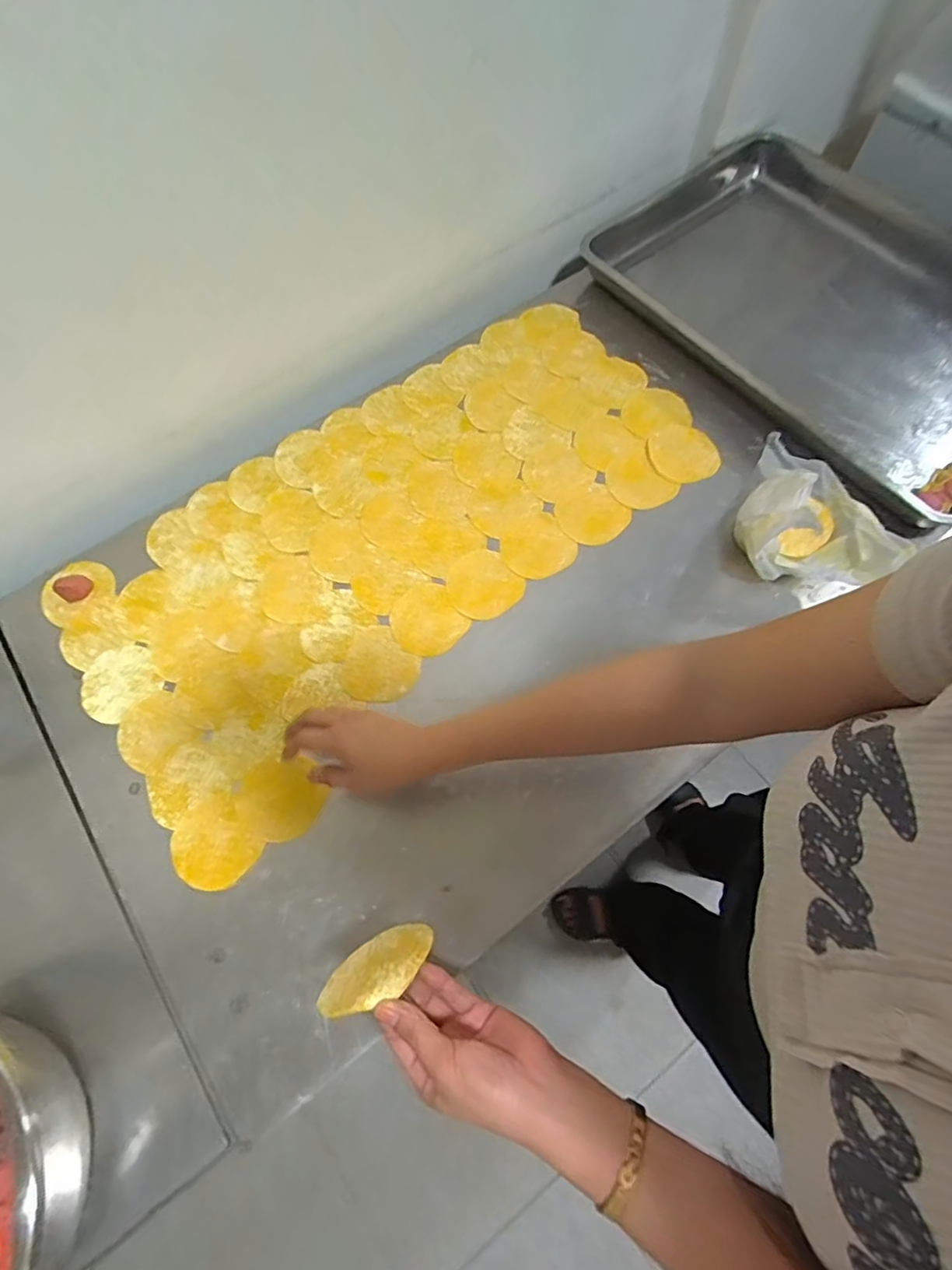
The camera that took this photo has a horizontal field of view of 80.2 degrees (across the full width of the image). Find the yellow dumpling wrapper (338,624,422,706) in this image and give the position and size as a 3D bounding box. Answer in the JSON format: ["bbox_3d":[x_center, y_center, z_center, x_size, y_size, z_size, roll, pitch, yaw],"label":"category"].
[{"bbox_3d":[-0.106,0.033,0.602,0.076,0.004,0.083,-1,69,1],"label":"yellow dumpling wrapper"}]

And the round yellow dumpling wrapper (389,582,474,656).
[{"bbox_3d":[-0.055,-0.017,0.620,0.075,0.004,0.078,-1,69,1],"label":"round yellow dumpling wrapper"}]

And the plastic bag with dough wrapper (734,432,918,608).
[{"bbox_3d":[0.359,-0.140,0.595,0.128,0.099,0.186,22,71,10],"label":"plastic bag with dough wrapper"}]

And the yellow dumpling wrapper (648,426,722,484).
[{"bbox_3d":[0.250,-0.218,0.678,0.081,0.007,0.083,-1,69,1],"label":"yellow dumpling wrapper"}]

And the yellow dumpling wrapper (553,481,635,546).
[{"bbox_3d":[0.132,-0.139,0.654,0.077,0.006,0.076,-1,69,1],"label":"yellow dumpling wrapper"}]

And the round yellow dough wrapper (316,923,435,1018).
[{"bbox_3d":[-0.072,0.238,0.404,0.082,0.071,0.009,-29,94,-41],"label":"round yellow dough wrapper"}]

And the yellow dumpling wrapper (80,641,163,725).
[{"bbox_3d":[-0.381,0.050,0.601,0.073,0.004,0.079,39,74,15],"label":"yellow dumpling wrapper"}]

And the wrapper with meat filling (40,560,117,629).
[{"bbox_3d":[-0.454,-0.053,0.637,0.079,0.017,0.061,-36,72,-12],"label":"wrapper with meat filling"}]

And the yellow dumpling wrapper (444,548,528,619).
[{"bbox_3d":[0.006,-0.057,0.631,0.079,0.004,0.082,-1,69,1],"label":"yellow dumpling wrapper"}]

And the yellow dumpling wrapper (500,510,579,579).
[{"bbox_3d":[0.068,-0.101,0.646,0.075,0.004,0.080,-36,72,-6],"label":"yellow dumpling wrapper"}]

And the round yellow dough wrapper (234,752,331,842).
[{"bbox_3d":[-0.189,0.156,0.548,0.081,0.006,0.079,-1,68,3],"label":"round yellow dough wrapper"}]

